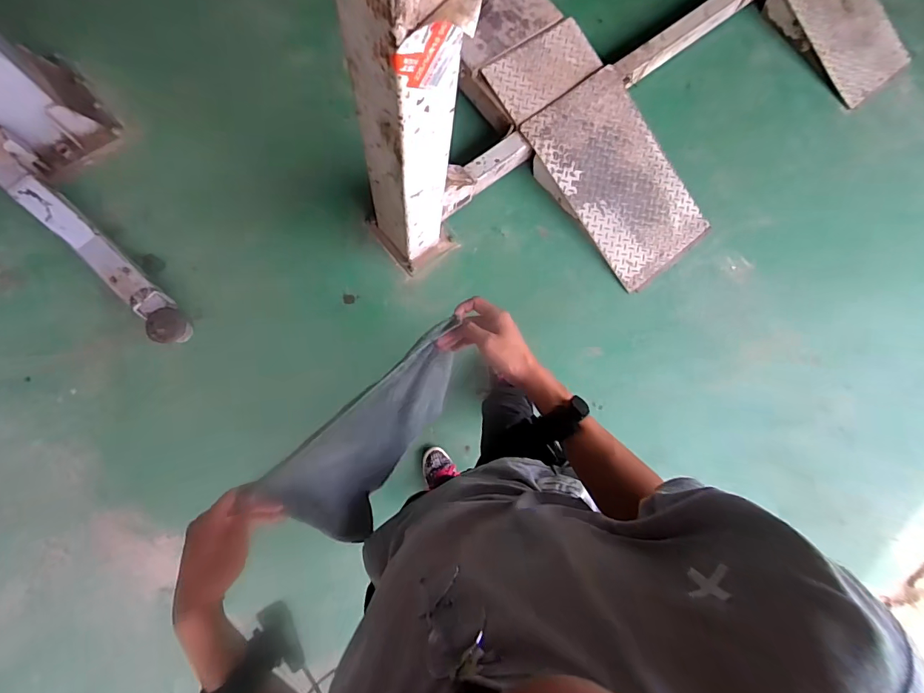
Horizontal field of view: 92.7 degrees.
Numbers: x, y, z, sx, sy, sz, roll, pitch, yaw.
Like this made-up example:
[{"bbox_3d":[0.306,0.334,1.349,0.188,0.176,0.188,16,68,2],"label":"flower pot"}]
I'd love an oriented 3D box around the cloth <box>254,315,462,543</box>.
[{"bbox_3d":[-0.120,0.134,0.676,0.360,0.267,0.043,-45,67,-3],"label":"cloth"}]

